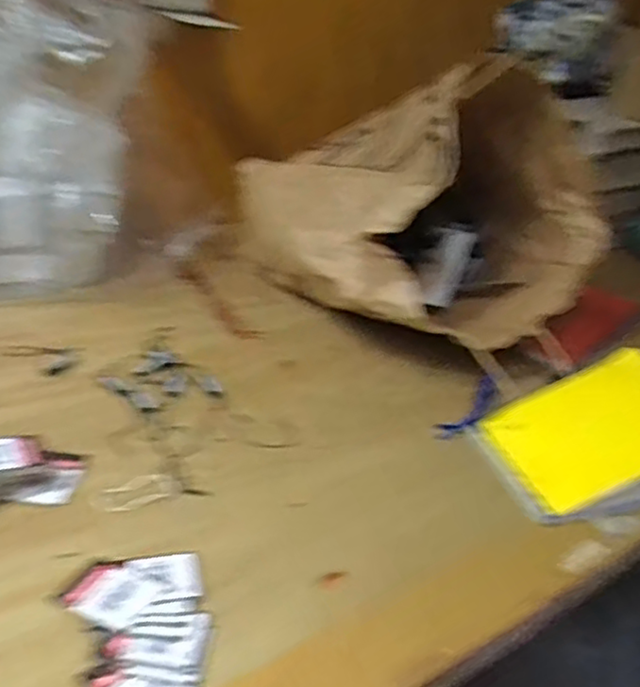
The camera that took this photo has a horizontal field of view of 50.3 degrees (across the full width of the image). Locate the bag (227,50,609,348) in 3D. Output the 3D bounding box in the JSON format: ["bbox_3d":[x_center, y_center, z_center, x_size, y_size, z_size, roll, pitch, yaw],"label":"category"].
[{"bbox_3d":[0.100,-0.133,0.648,0.277,0.233,0.279,-6,32,-22],"label":"bag"}]

